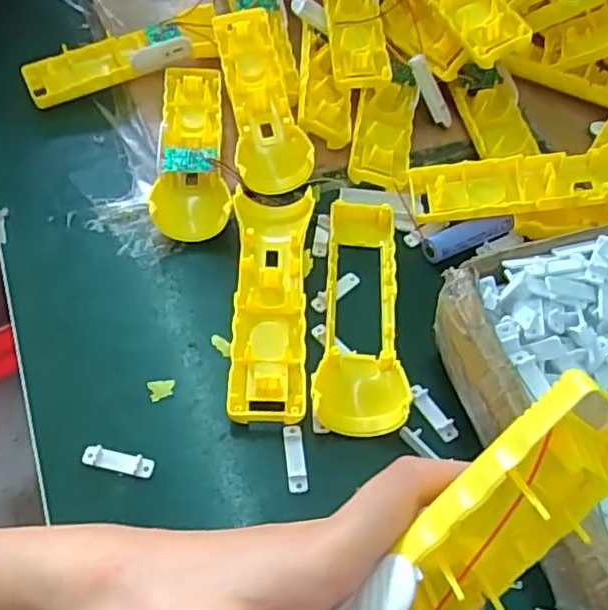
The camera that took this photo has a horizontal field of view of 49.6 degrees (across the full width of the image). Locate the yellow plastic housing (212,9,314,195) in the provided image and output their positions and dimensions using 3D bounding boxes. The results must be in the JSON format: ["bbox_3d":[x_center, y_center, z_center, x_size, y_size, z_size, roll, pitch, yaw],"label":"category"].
[{"bbox_3d":[-0.035,-0.152,0.478,0.048,0.033,0.154,-11,69,-8],"label":"yellow plastic housing"}]

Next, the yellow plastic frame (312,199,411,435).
[{"bbox_3d":[0.034,0.001,0.401,0.051,0.021,0.161,3,54,0],"label":"yellow plastic frame"}]

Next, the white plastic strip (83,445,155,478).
[{"bbox_3d":[-0.098,0.081,0.346,0.037,0.004,0.009,11,55,6],"label":"white plastic strip"}]

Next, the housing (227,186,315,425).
[{"bbox_3d":[-0.021,-0.006,0.401,0.048,0.021,0.165,3,54,0],"label":"housing"}]

